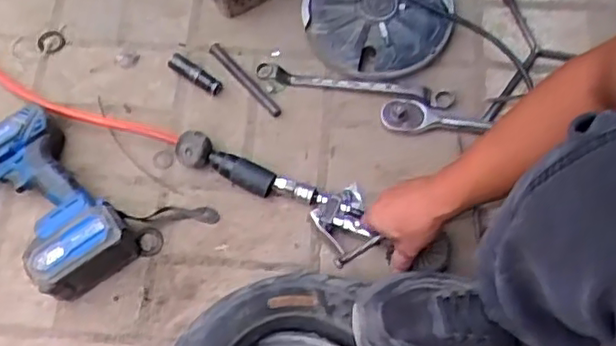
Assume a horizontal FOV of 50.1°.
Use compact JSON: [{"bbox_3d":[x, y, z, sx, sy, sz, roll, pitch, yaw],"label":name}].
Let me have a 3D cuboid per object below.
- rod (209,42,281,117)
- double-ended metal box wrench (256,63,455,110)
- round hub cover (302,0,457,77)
[{"bbox_3d":[-0.087,-0.126,0.882,0.019,0.015,0.143,-38,72,-14],"label":"rod"},{"bbox_3d":[0.060,-0.114,0.863,0.255,0.026,0.025,13,68,6],"label":"double-ended metal box wrench"},{"bbox_3d":[0.094,-0.219,0.879,0.191,0.031,0.183,0,68,0],"label":"round hub cover"}]

